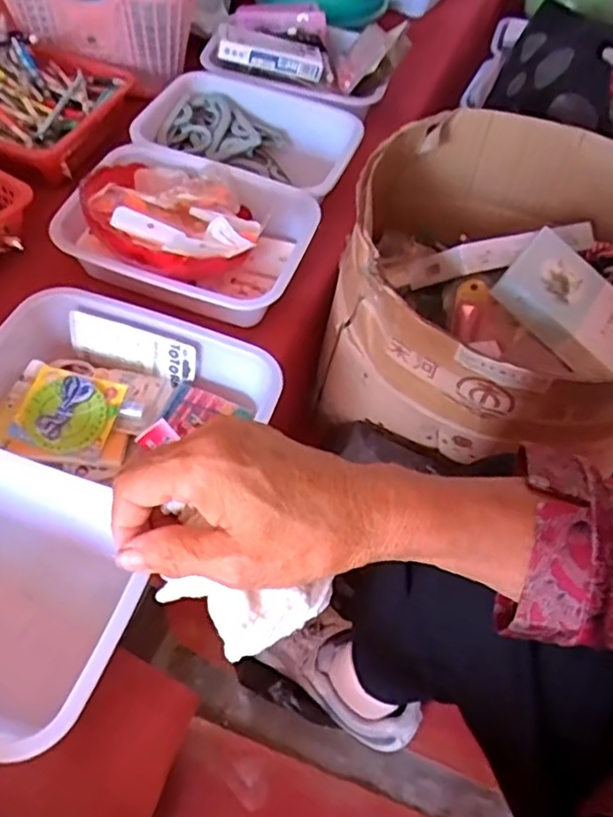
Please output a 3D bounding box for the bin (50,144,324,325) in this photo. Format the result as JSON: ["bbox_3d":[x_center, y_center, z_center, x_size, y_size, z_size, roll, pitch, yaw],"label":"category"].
[{"bbox_3d":[-0.139,-0.226,0.784,0.274,0.115,0.206,16,54,7],"label":"bin"}]

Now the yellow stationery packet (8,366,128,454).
[{"bbox_3d":[-0.242,0.003,0.658,0.092,0.012,0.089,17,65,-1],"label":"yellow stationery packet"}]

